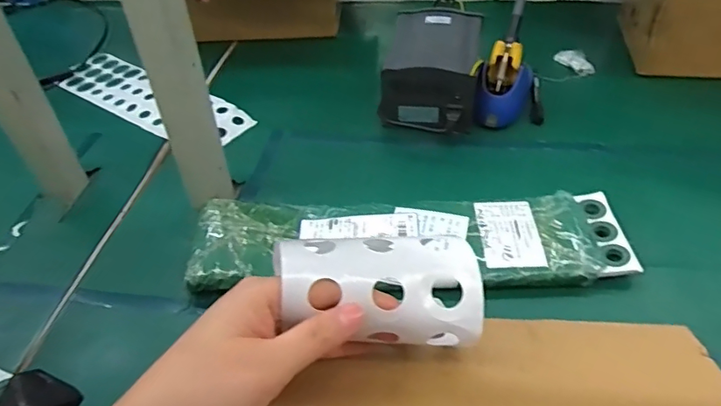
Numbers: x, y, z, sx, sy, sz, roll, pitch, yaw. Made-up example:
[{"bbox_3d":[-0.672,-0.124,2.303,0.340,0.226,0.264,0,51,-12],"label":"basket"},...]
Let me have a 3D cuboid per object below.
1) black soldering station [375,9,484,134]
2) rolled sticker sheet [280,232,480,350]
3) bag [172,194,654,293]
[{"bbox_3d":[0.107,-0.193,0.774,0.132,0.093,0.197,8,45,13],"label":"black soldering station"},{"bbox_3d":[0.011,0.047,0.299,0.115,0.043,0.051,11,42,-11],"label":"rolled sticker sheet"},{"bbox_3d":[0.052,0.035,0.568,0.467,0.032,0.119,-3,43,1],"label":"bag"}]

